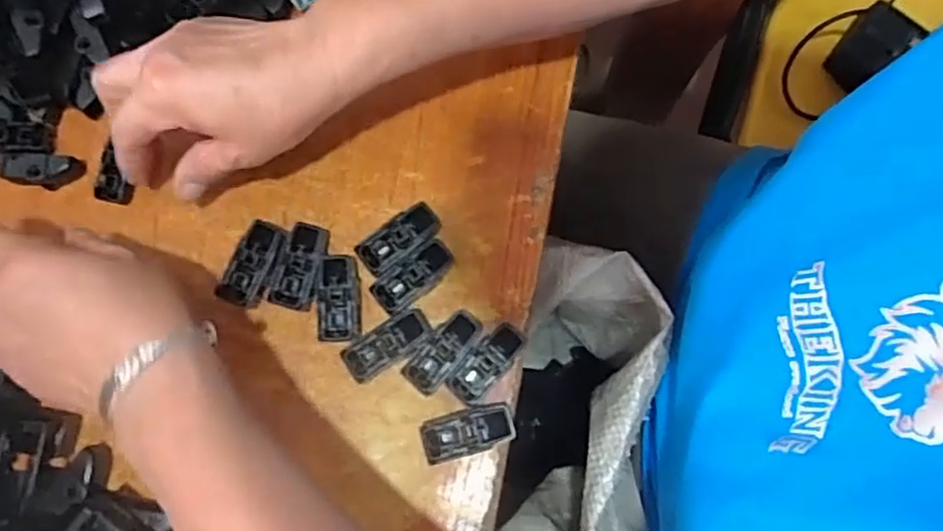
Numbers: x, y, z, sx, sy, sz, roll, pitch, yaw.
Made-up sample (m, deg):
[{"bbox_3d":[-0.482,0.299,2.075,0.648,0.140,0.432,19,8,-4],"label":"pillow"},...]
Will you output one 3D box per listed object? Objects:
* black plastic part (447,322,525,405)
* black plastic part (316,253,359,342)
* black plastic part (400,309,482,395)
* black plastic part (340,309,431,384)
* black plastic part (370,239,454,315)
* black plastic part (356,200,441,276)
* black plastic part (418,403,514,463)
[{"bbox_3d":[0.008,0.055,0.386,0.020,0.018,0.051,40,81,7],"label":"black plastic part"},{"bbox_3d":[-0.077,0.019,0.389,0.022,0.013,0.050,-5,78,-1],"label":"black plastic part"},{"bbox_3d":[-0.015,0.050,0.386,0.021,0.016,0.052,42,81,8],"label":"black plastic part"},{"bbox_3d":[-0.047,0.046,0.387,0.050,0.016,0.022,-33,80,-7],"label":"black plastic part"},{"bbox_3d":[-0.033,0.007,0.395,0.049,0.018,0.022,-39,81,-8],"label":"black plastic part"},{"bbox_3d":[-0.042,-0.014,0.397,0.049,0.019,0.023,-35,81,-7],"label":"black plastic part"},{"bbox_3d":[-0.002,0.092,0.377,0.050,0.020,0.023,-16,79,-4],"label":"black plastic part"}]

